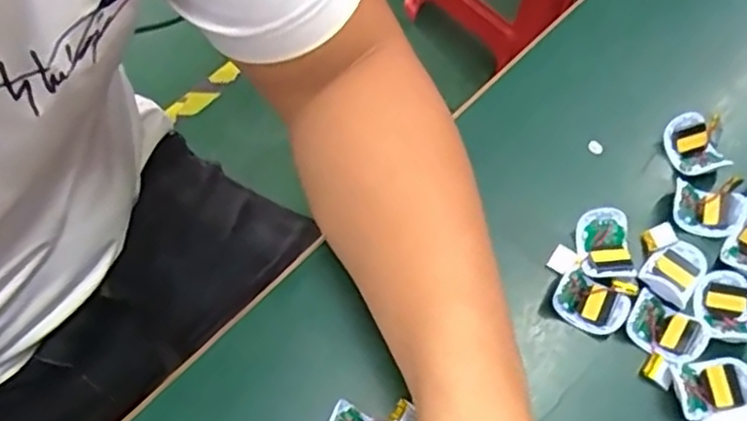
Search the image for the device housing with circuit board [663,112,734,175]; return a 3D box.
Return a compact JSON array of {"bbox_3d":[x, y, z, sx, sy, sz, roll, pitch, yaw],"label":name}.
[{"bbox_3d":[0.207,-0.041,0.436,0.031,0.022,0.042,0,63,-1],"label":"device housing with circuit board"}]

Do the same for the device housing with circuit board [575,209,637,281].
[{"bbox_3d":[0.137,0.020,0.398,0.028,0.010,0.042,5,63,1],"label":"device housing with circuit board"}]

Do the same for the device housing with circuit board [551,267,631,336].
[{"bbox_3d":[0.124,0.053,0.388,0.040,0.018,0.030,34,67,14],"label":"device housing with circuit board"}]

